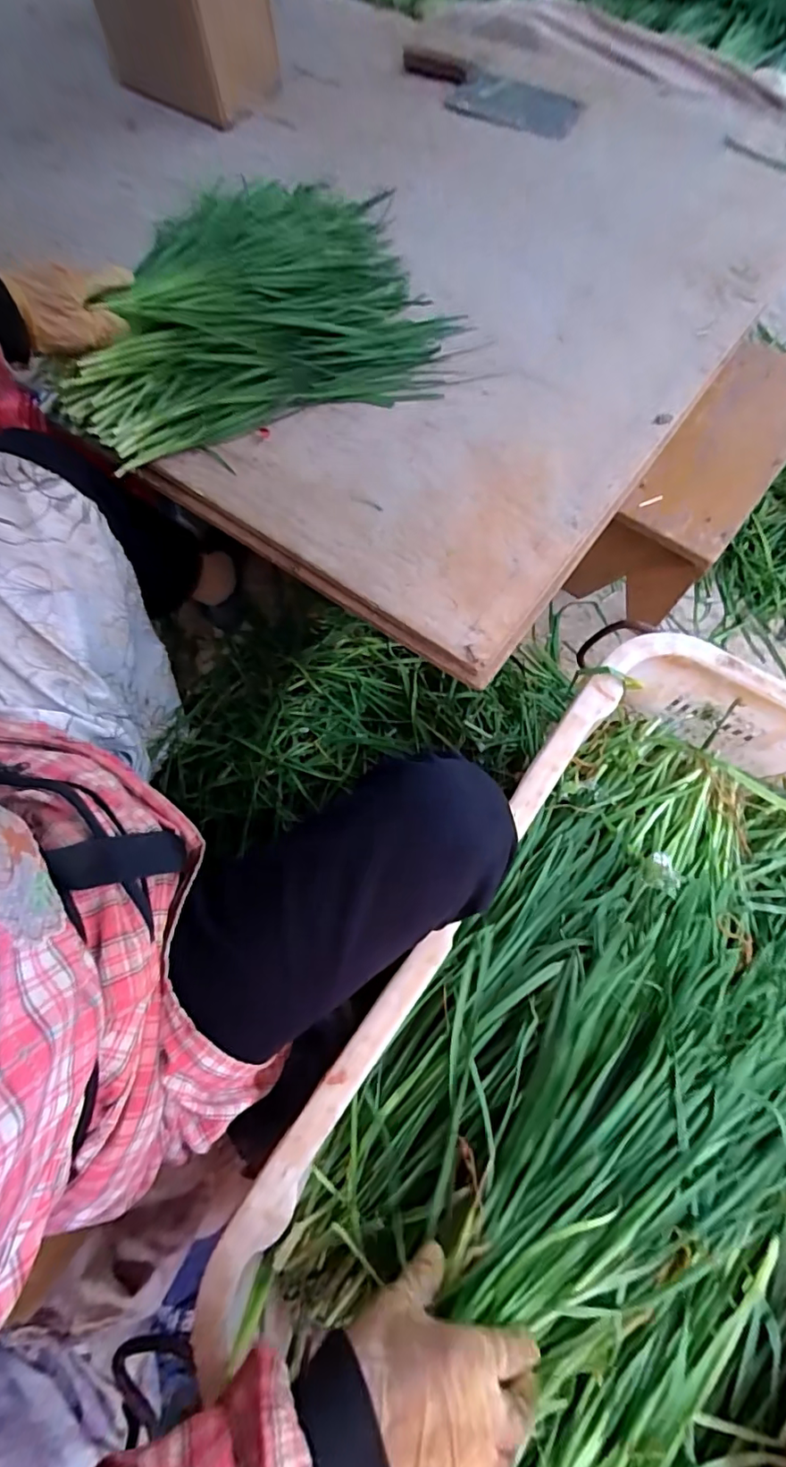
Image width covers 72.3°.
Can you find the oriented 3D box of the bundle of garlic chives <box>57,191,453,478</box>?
[{"bbox_3d":[-0.143,-0.480,0.567,0.372,0.096,0.368,-10,69,-2],"label":"bundle of garlic chives"}]

